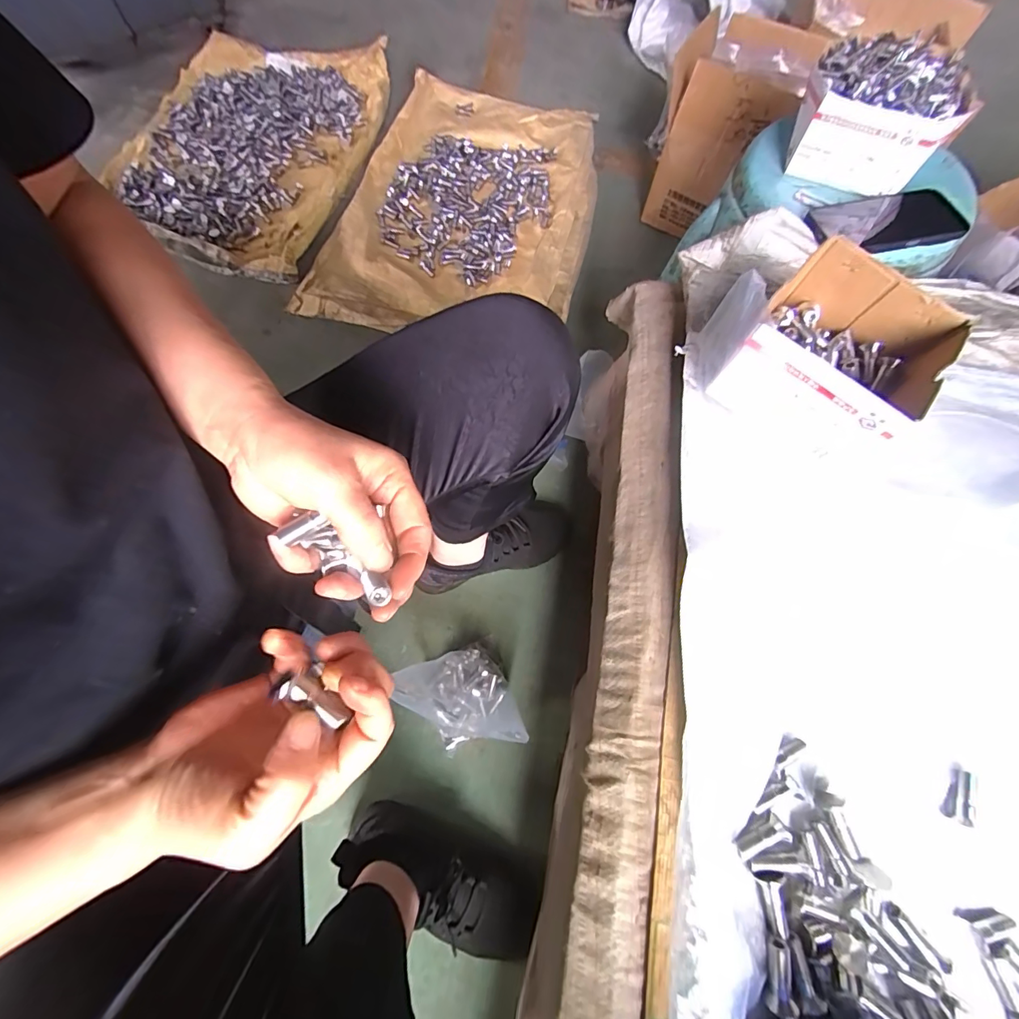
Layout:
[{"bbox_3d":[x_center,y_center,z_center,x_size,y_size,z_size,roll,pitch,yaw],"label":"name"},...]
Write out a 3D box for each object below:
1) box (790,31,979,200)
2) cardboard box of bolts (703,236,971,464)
[{"bbox_3d":[0.408,-0.437,0.500,0.158,0.084,0.113,20,69,7],"label":"box"},{"bbox_3d":[0.272,-0.130,0.373,0.132,0.079,0.150,40,73,13],"label":"cardboard box of bolts"}]

